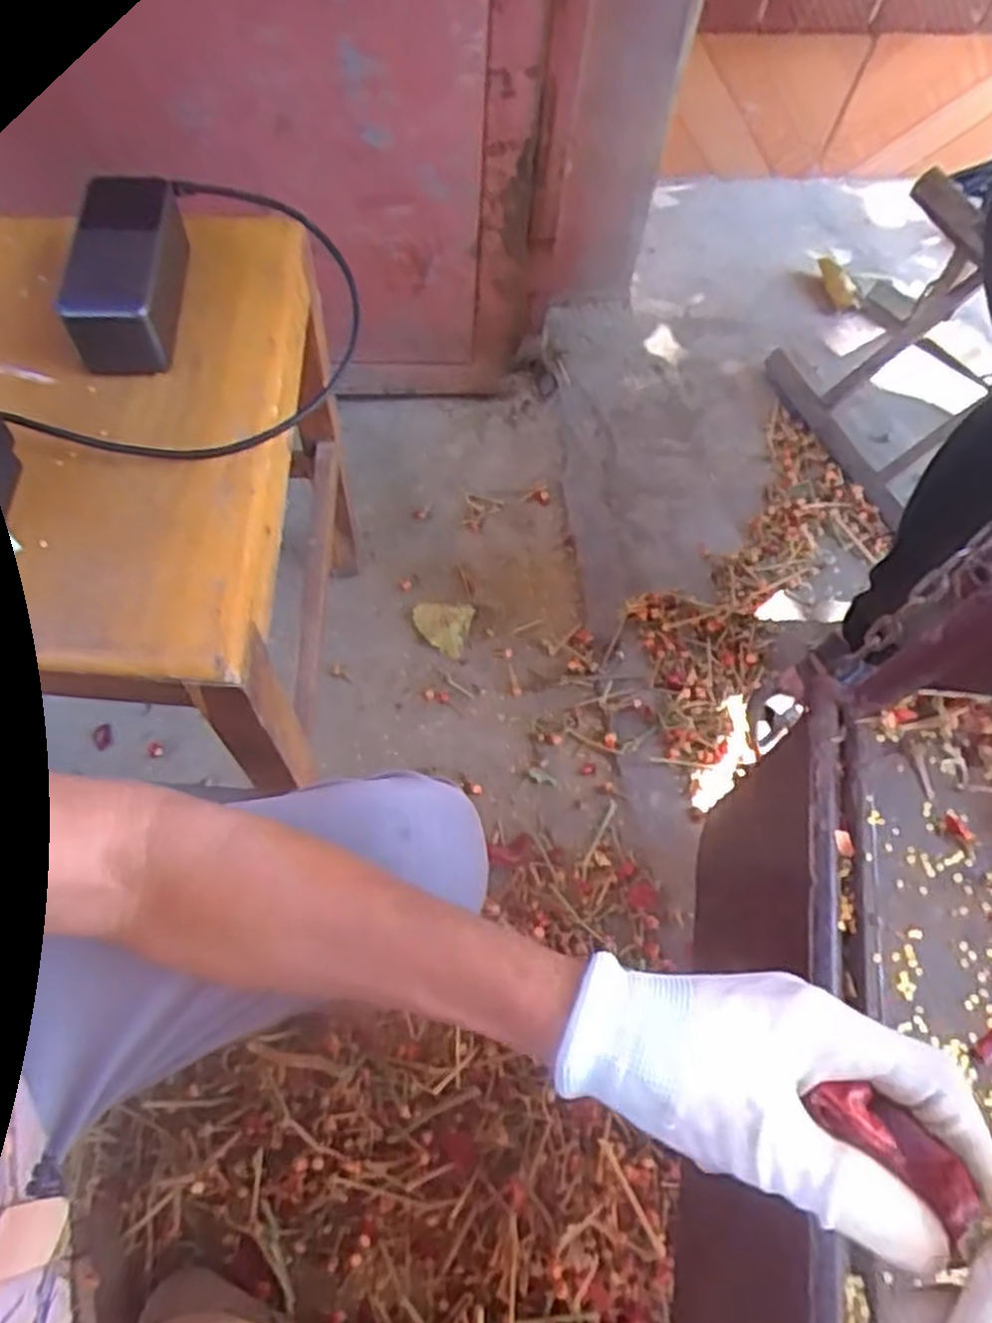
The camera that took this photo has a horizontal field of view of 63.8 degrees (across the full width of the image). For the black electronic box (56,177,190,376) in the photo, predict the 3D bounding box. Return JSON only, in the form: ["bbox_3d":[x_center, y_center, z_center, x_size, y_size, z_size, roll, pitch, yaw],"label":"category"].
[{"bbox_3d":[-0.235,-0.250,0.513,0.058,0.056,0.121,1,65,-2],"label":"black electronic box"}]

